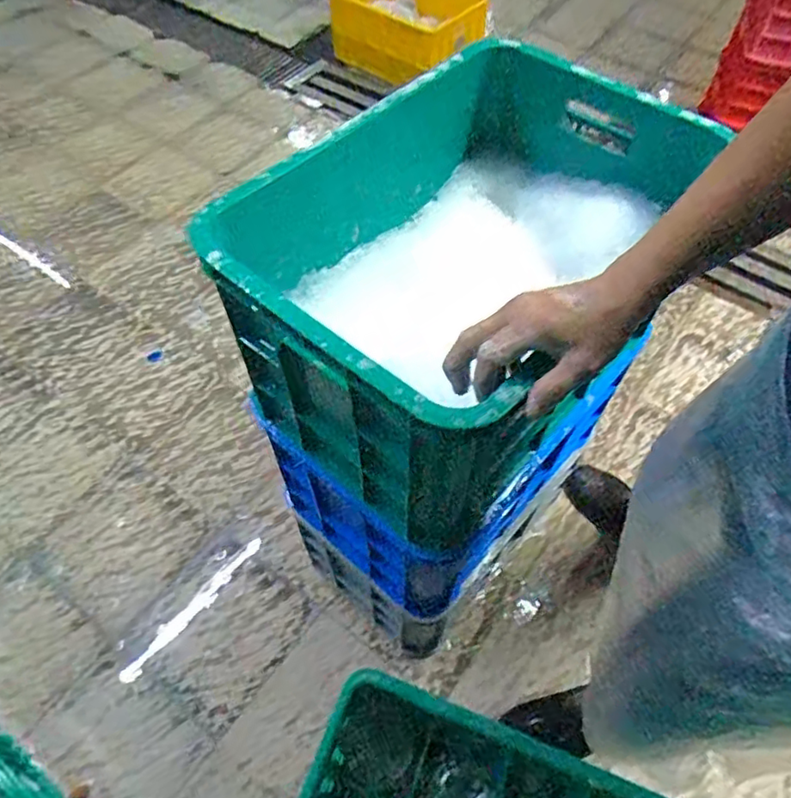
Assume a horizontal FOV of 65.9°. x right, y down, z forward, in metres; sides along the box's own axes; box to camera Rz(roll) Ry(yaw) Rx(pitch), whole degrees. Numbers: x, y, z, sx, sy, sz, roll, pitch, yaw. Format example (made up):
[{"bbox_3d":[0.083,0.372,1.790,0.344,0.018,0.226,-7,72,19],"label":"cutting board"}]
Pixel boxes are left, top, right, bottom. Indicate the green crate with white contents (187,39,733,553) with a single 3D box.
[{"bbox_3d":[0.106,-0.170,0.773,0.350,0.304,0.608,33,62,20],"label":"green crate with white contents"}]

